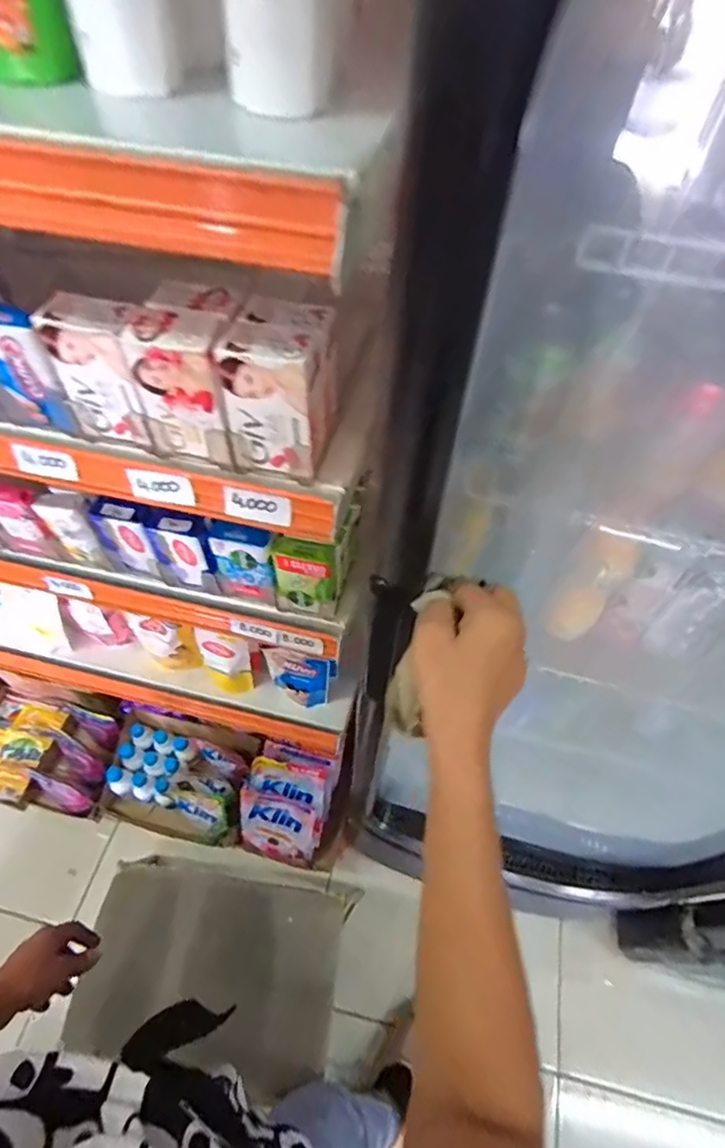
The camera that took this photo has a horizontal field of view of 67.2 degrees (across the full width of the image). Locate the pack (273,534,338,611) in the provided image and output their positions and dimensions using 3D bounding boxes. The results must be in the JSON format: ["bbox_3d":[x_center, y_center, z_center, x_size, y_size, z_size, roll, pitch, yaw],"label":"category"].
[{"bbox_3d":[-0.057,0.006,0.534,0.060,0.099,0.024,8,55,4],"label":"pack"}]

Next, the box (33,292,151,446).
[{"bbox_3d":[-0.178,-0.140,0.384,0.060,0.096,0.034,12,55,6],"label":"box"}]

